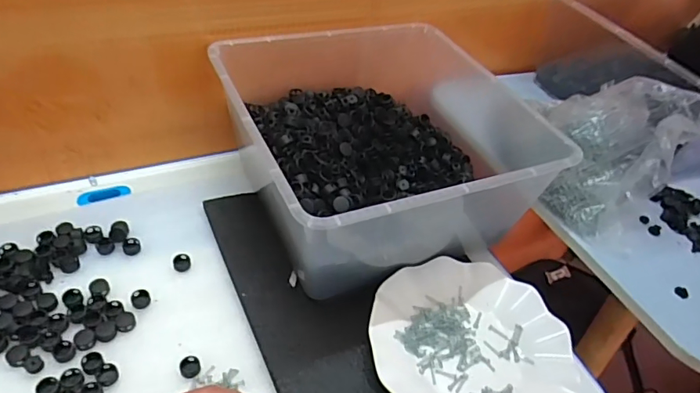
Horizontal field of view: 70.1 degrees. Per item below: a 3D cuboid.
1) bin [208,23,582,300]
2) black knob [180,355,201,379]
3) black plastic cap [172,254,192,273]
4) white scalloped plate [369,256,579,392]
[{"bbox_3d":[0.035,-0.060,0.549,0.293,0.139,0.287,-16,50,-20],"label":"bin"},{"bbox_3d":[-0.139,0.148,0.433,0.017,0.010,0.018,3,46,-3],"label":"black knob"},{"bbox_3d":[-0.170,0.067,0.506,0.016,0.009,0.016,3,46,-3],"label":"black plastic cap"},{"bbox_3d":[0.111,0.134,0.456,0.178,0.020,0.173,3,46,-3],"label":"white scalloped plate"}]

